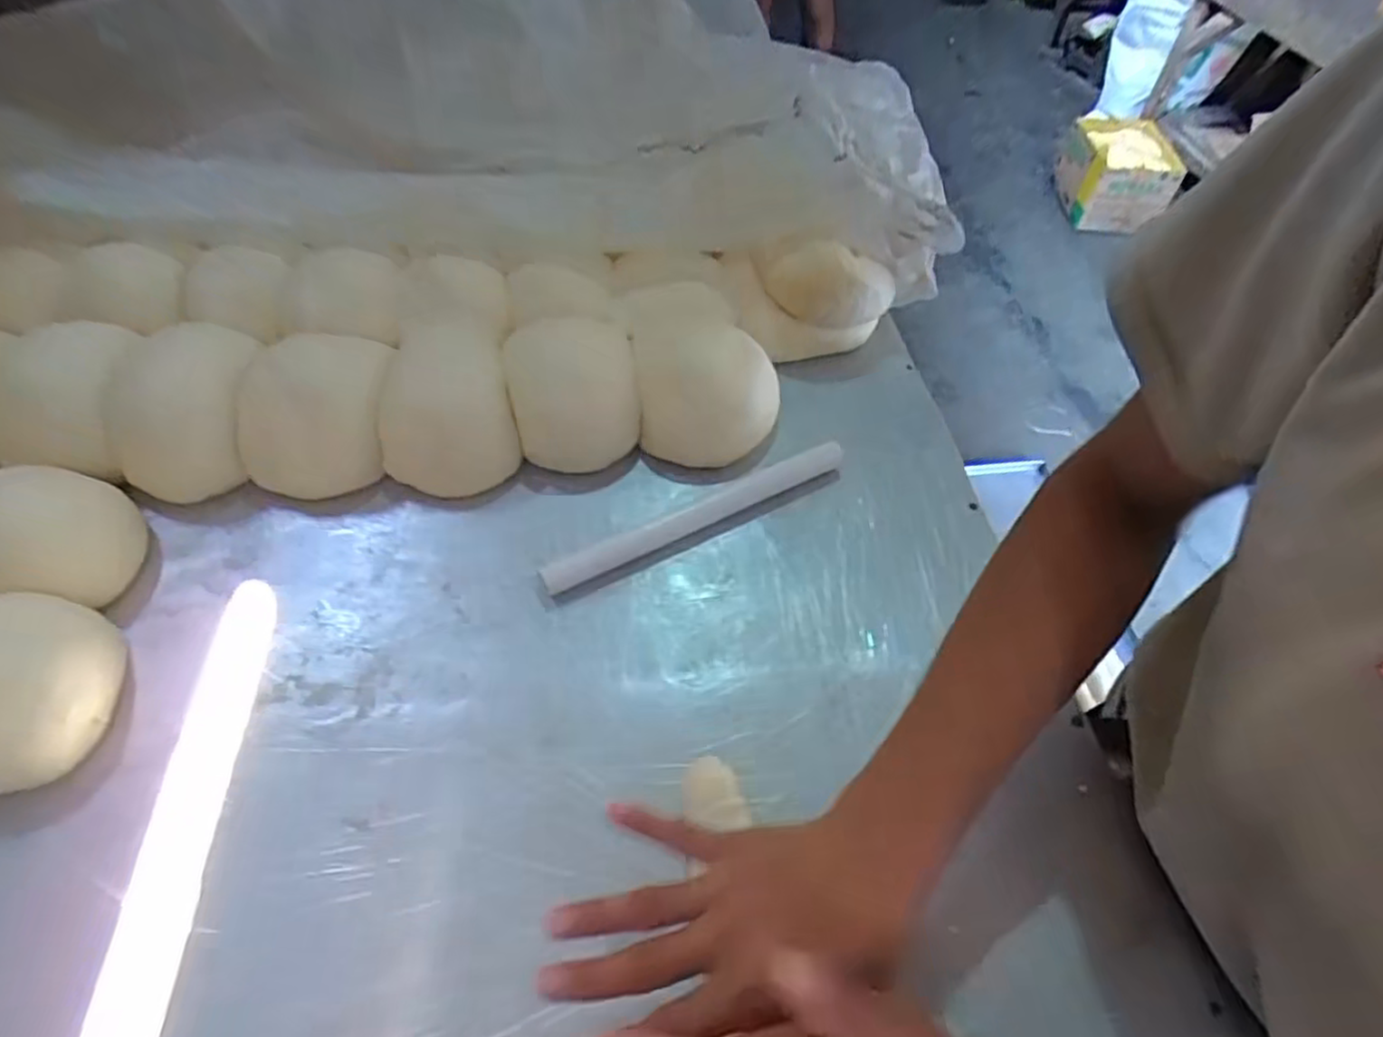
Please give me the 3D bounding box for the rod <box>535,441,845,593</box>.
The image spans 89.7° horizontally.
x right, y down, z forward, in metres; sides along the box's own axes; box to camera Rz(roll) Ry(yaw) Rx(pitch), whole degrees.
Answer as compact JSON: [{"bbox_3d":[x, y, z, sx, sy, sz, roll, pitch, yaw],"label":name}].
[{"bbox_3d":[0.009,-0.002,0.529,0.255,0.019,0.021,-24,56,-19],"label":"rod"}]

